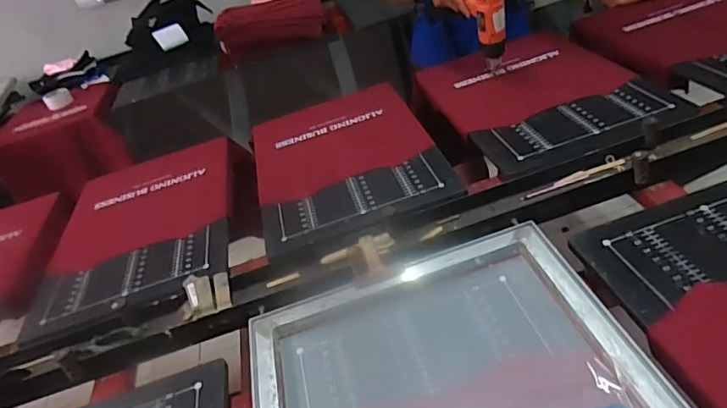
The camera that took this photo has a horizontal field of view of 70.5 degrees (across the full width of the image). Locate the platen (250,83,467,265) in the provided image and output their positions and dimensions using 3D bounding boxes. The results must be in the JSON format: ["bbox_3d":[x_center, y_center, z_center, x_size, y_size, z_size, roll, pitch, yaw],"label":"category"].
[{"bbox_3d":[-0.051,-0.105,1.158,0.391,0.026,0.616,-20,36,-2],"label":"platen"}]

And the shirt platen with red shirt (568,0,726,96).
[{"bbox_3d":[0.827,-0.412,1.223,0.412,0.053,0.602,-19,35,5],"label":"shirt platen with red shirt"}]

